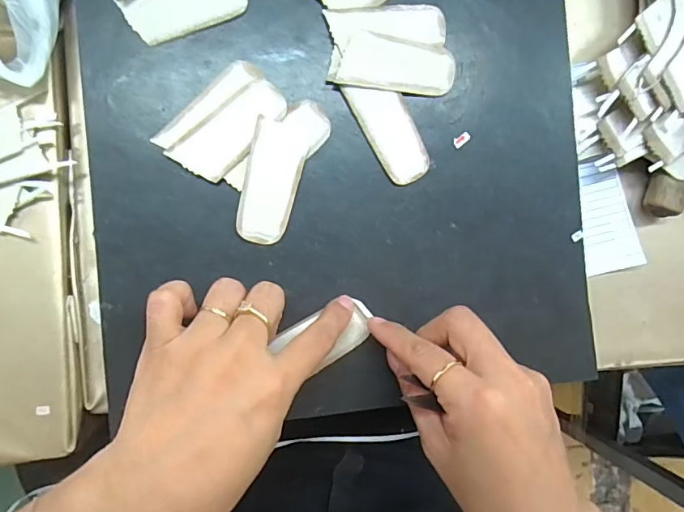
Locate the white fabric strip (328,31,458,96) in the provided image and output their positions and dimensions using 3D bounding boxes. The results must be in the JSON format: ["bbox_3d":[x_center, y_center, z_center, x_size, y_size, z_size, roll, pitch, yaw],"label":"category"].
[{"bbox_3d":[0.031,-0.116,0.289,0.076,0.006,0.031,4,89,-7],"label":"white fabric strip"}]

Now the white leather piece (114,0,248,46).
[{"bbox_3d":[-0.091,-0.148,0.279,0.070,0.004,0.031,-22,92,-6],"label":"white leather piece"}]

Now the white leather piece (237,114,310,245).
[{"bbox_3d":[-0.042,-0.044,0.283,0.032,0.004,0.071,14,88,-7],"label":"white leather piece"}]

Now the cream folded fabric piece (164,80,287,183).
[{"bbox_3d":[-0.065,-0.074,0.281,0.071,0.004,0.030,-42,94,-5],"label":"cream folded fabric piece"}]

